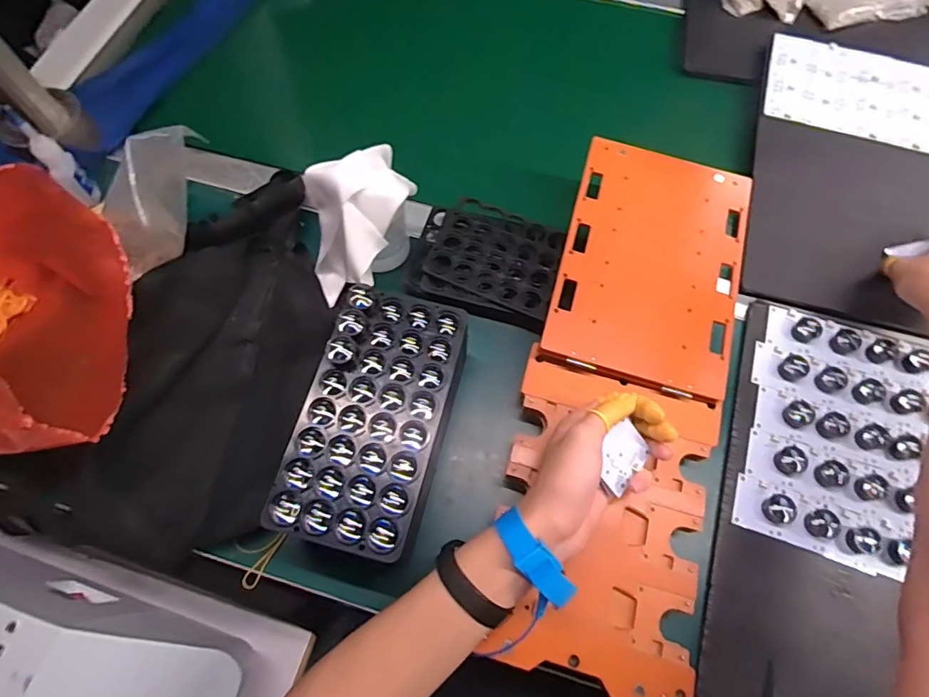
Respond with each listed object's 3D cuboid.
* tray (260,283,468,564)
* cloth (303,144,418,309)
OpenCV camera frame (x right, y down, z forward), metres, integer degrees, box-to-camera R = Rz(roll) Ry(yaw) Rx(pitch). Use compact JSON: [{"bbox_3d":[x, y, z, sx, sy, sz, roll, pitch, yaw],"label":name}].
[{"bbox_3d":[-0.066,0.045,0.372,0.105,0.020,0.194,13,69,5],"label":"tray"},{"bbox_3d":[-0.095,-0.115,0.462,0.113,0.098,0.098,-20,69,-8],"label":"cloth"}]

